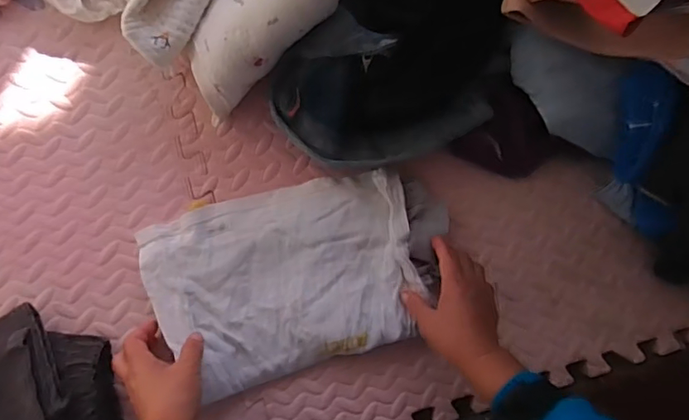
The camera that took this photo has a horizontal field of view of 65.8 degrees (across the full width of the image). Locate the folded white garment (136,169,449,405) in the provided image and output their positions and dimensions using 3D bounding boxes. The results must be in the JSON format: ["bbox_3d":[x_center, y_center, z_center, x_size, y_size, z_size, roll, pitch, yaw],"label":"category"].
[{"bbox_3d":[-0.041,0.069,0.582,0.321,0.031,0.196,-17,86,-8],"label":"folded white garment"}]

